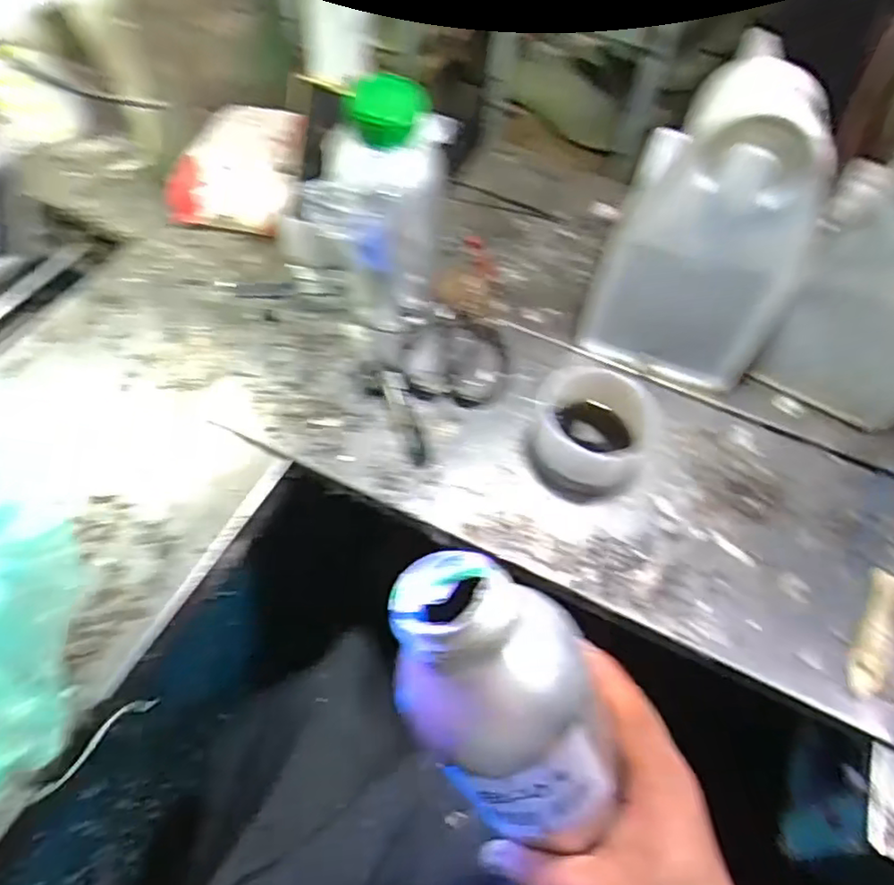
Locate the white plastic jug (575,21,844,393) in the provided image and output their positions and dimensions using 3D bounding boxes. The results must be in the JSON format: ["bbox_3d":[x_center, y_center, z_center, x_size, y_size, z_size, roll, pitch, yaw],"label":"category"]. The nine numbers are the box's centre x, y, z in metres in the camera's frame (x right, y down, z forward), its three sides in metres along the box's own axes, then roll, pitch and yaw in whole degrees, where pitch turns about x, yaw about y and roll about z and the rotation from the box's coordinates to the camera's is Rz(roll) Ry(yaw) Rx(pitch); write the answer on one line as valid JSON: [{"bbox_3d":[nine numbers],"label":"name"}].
[{"bbox_3d":[0.222,-0.174,0.545,0.153,0.251,0.094,20,57,9],"label":"white plastic jug"}]

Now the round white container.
[{"bbox_3d":[0.122,-0.010,0.541,0.101,0.063,0.085,29,59,15],"label":"round white container"}]

